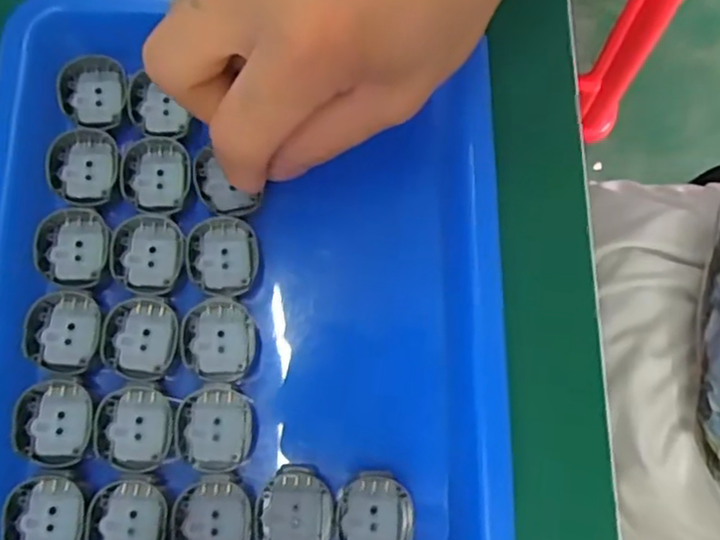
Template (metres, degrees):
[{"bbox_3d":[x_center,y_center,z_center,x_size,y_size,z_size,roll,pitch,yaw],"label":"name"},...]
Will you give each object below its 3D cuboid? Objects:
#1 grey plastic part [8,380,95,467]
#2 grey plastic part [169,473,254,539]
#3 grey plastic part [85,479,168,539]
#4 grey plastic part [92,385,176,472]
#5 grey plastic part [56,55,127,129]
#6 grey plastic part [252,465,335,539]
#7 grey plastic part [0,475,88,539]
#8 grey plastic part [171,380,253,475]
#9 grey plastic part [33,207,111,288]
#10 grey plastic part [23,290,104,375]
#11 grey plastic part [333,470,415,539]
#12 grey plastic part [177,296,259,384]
[{"bbox_3d":[-0.101,0.051,0.219,0.025,0.005,0.026,0,76,-2],"label":"grey plastic part"},{"bbox_3d":[-0.047,0.081,0.213,0.025,0.007,0.028,6,75,0],"label":"grey plastic part"},{"bbox_3d":[-0.075,0.081,0.213,0.024,0.004,0.024,-5,76,-3],"label":"grey plastic part"},{"bbox_3d":[-0.075,0.053,0.221,0.024,0.007,0.027,1,75,-2],"label":"grey plastic part"},{"bbox_3d":[-0.102,-0.068,0.251,0.024,0.006,0.029,-7,76,-4],"label":"grey plastic part"},{"bbox_3d":[-0.022,0.079,0.217,0.025,0.007,0.028,8,75,0],"label":"grey plastic part"},{"bbox_3d":[-0.101,0.080,0.211,0.025,0.004,0.026,-4,76,-3],"label":"grey plastic part"},{"bbox_3d":[-0.049,0.053,0.225,0.025,0.005,0.028,10,75,1],"label":"grey plastic part"},{"bbox_3d":[-0.102,-0.008,0.234,0.024,0.006,0.028,1,75,-2],"label":"grey plastic part"},{"bbox_3d":[-0.102,0.021,0.227,0.026,0.004,0.027,2,75,-1],"label":"grey plastic part"},{"bbox_3d":[0.005,0.082,0.220,0.025,0.006,0.027,0,76,-2],"label":"grey plastic part"},{"bbox_3d":[-0.049,0.024,0.231,0.025,0.005,0.028,10,75,1],"label":"grey plastic part"}]

